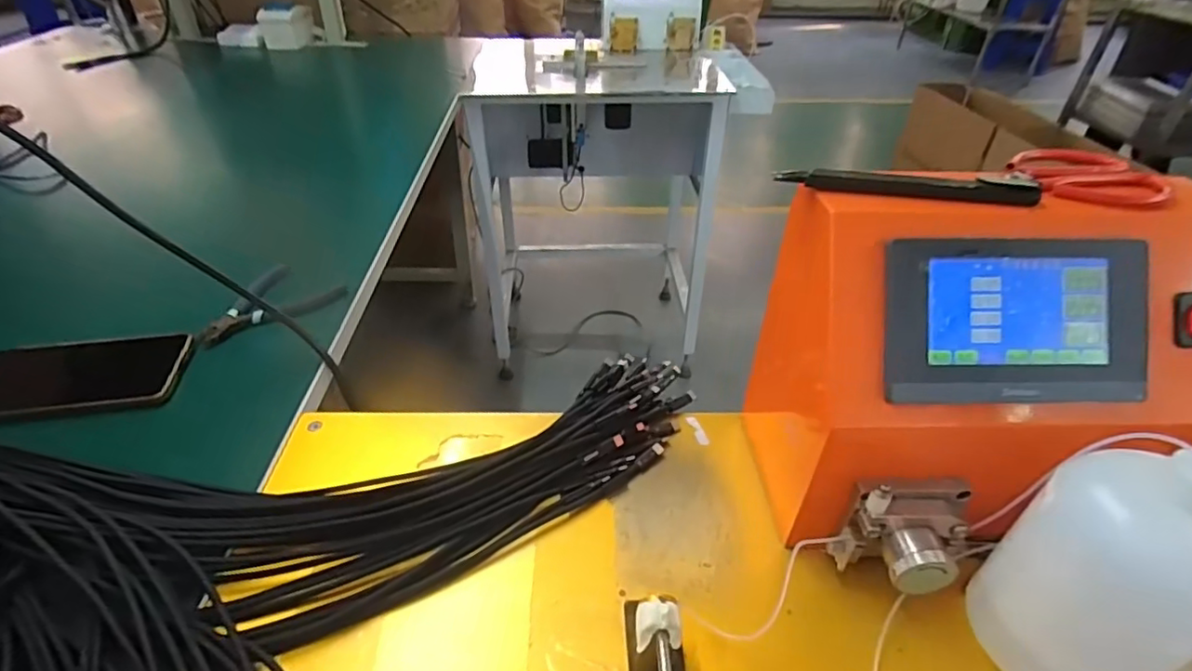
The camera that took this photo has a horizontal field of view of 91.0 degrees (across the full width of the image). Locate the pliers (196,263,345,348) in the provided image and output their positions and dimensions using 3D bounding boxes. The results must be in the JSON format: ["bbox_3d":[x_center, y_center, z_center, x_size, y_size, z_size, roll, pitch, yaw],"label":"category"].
[{"bbox_3d":[-0.304,-0.027,0.544,0.086,0.010,0.120,15,41,16],"label":"pliers"}]

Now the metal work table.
[{"bbox_3d":[-0.007,-0.342,1.499,0.546,0.706,0.461,2,39,1],"label":"metal work table"}]

